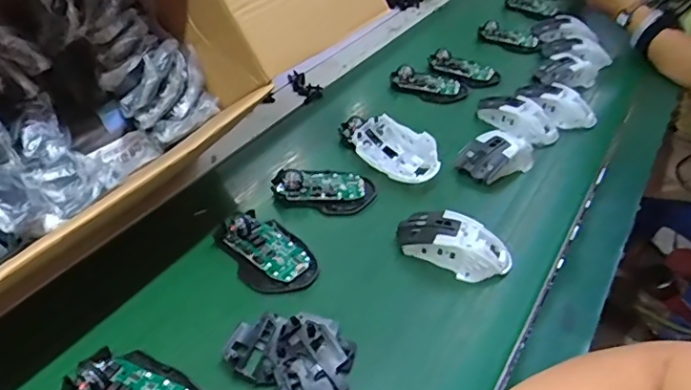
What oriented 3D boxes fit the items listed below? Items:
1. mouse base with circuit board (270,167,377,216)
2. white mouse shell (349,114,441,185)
[{"bbox_3d":[-0.027,-0.010,0.625,0.116,0.030,0.067,9,40,9],"label":"mouse base with circuit board"},{"bbox_3d":[0.064,-0.050,0.654,0.113,0.050,0.054,28,46,29],"label":"white mouse shell"}]

